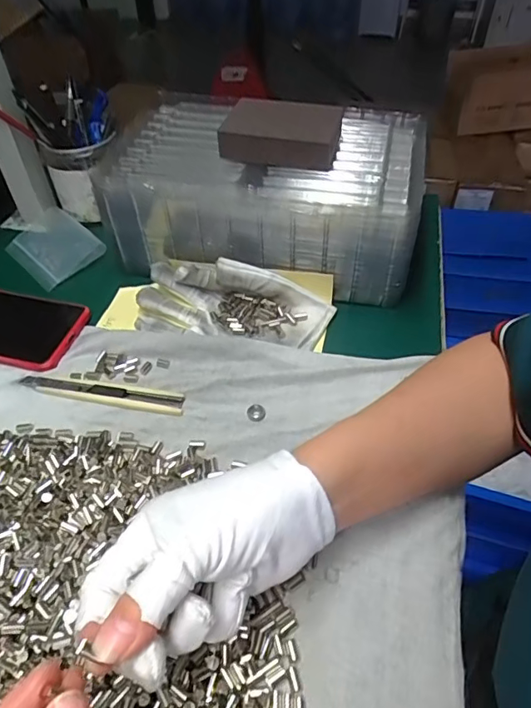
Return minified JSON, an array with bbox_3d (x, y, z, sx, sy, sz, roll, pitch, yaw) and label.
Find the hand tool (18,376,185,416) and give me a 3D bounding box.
[{"bbox_3d":[-0.131,0.030,0.393,0.135,0.004,0.020,8,48,8],"label":"hand tool"}]

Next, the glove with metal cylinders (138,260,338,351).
[{"bbox_3d":[-0.030,-0.046,0.434,0.174,0.042,0.067,8,48,8],"label":"glove with metal cylinders"}]

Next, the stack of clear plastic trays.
[{"bbox_3d":[0.001,-0.155,0.482,0.281,0.117,0.160,8,48,8],"label":"stack of clear plastic trays"}]

